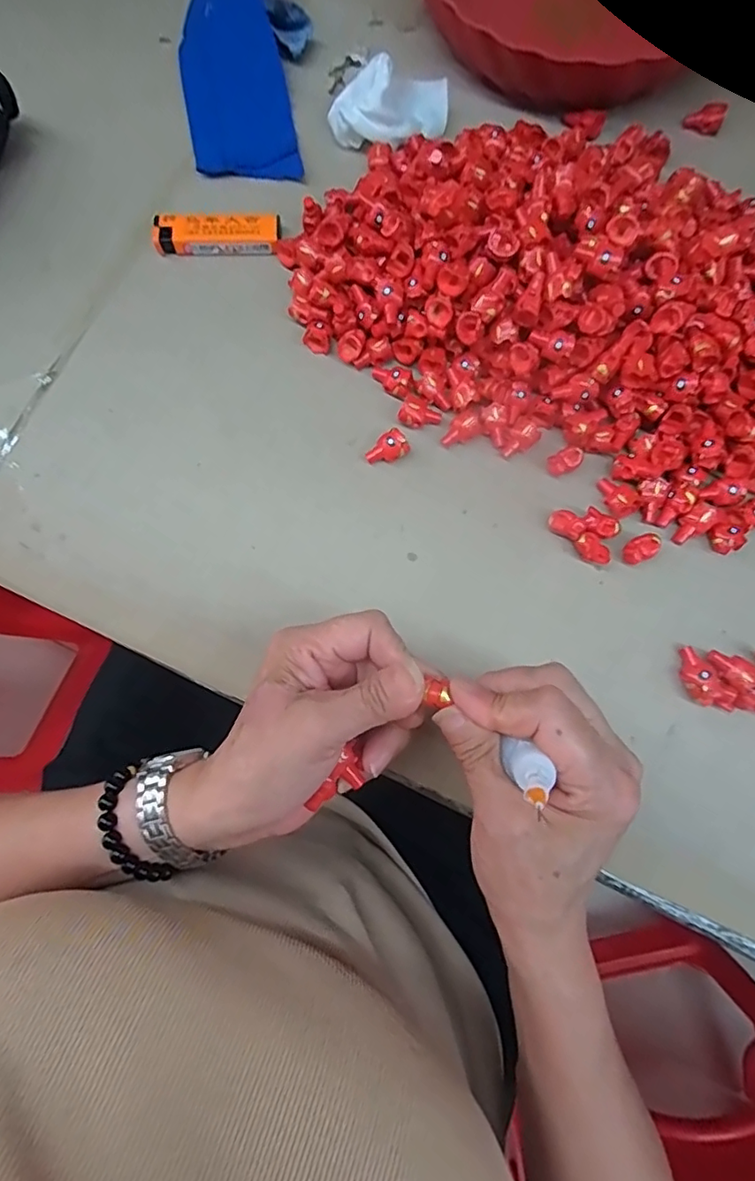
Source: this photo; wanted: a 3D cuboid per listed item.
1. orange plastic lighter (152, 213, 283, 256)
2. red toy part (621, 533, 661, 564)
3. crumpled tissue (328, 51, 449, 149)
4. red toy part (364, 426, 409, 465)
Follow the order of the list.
[{"bbox_3d":[-0.103,-0.231,0.348,0.079,0.016,0.019,-3,78,0],"label":"orange plastic lighter"},{"bbox_3d":[0.150,-0.024,0.306,0.019,0.012,0.013,-29,79,-5],"label":"red toy part"},{"bbox_3d":[0.011,-0.328,0.361,0.085,0.036,0.042,-27,79,-5],"label":"crumpled tissue"},{"bbox_3d":[0.005,-0.084,0.322,0.025,0.012,0.015,-32,80,-6],"label":"red toy part"}]

